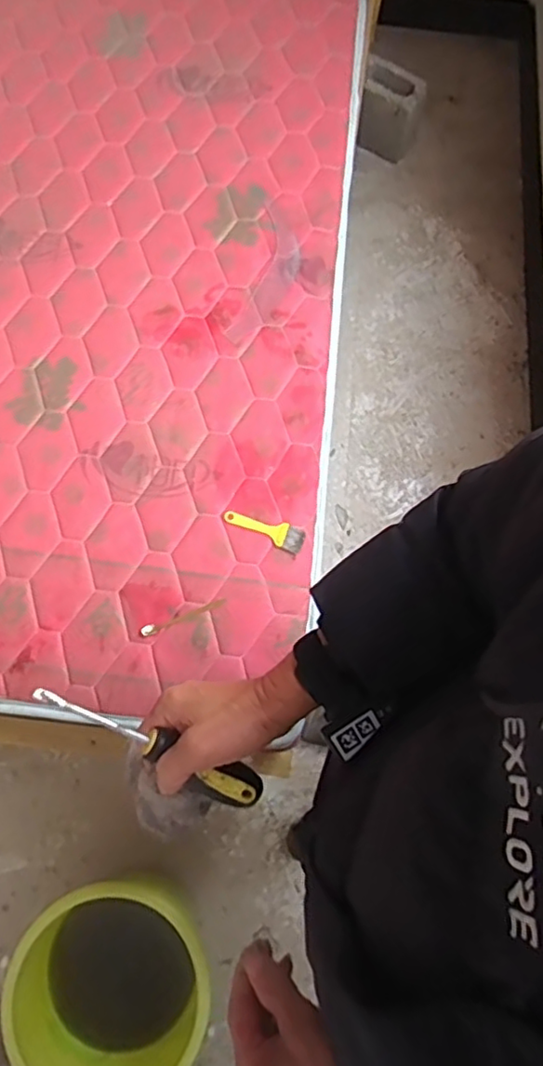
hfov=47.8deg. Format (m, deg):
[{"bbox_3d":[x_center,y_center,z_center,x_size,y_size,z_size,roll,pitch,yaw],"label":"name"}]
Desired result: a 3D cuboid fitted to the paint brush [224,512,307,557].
[{"bbox_3d":[-0.009,-0.011,1.004,0.135,0.011,0.045,27,75,7],"label":"paint brush"}]

